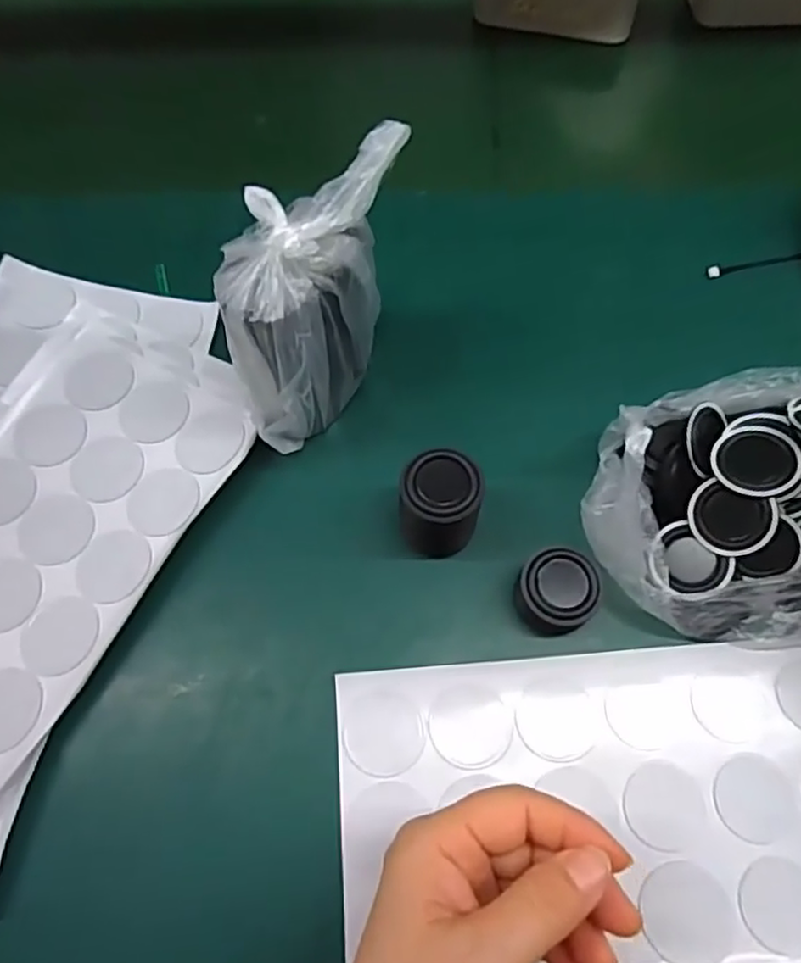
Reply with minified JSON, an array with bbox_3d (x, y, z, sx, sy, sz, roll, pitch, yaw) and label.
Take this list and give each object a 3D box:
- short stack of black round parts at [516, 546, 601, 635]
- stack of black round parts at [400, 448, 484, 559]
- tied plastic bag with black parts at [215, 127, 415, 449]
[{"bbox_3d":[0.077,0.055,0.338,0.036,0.026,0.038,20,67,10],"label":"short stack of black round parts"},{"bbox_3d":[0.020,0.013,0.341,0.037,0.055,0.036,8,65,5],"label":"stack of black round parts"},{"bbox_3d":[-0.041,-0.087,0.342,0.049,0.128,0.120,29,69,14],"label":"tied plastic bag with black parts"}]

